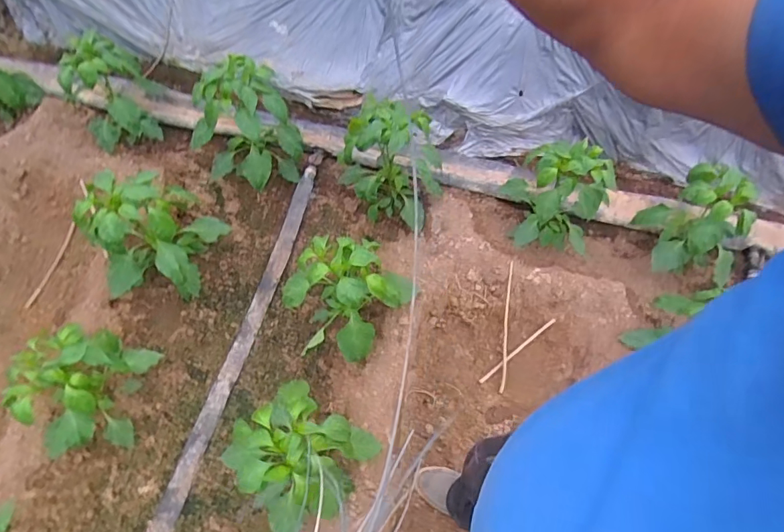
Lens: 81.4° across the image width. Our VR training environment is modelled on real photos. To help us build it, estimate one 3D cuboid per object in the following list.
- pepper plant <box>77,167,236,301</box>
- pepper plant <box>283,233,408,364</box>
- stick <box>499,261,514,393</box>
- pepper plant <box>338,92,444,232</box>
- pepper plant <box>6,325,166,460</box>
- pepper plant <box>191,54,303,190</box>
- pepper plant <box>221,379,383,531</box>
[{"bbox_3d":[-0.679,-0.093,1.329,0.271,0.419,0.351,20,62,8],"label":"pepper plant"},{"bbox_3d":[-0.122,0.072,1.283,0.266,0.312,0.348,34,65,15],"label":"pepper plant"},{"bbox_3d":[0.372,0.193,1.481,0.018,0.039,0.421,6,79,1],"label":"stick"},{"bbox_3d":[-0.005,-0.338,1.471,0.315,0.385,0.254,9,62,2],"label":"pepper plant"},{"bbox_3d":[-0.805,0.321,1.185,0.249,0.299,0.299,13,62,4],"label":"pepper plant"},{"bbox_3d":[-0.473,-0.451,1.490,0.324,0.385,0.242,-38,70,-20],"label":"pepper plant"},{"bbox_3d":[-0.231,0.438,1.086,0.281,0.272,0.301,39,67,17],"label":"pepper plant"}]

